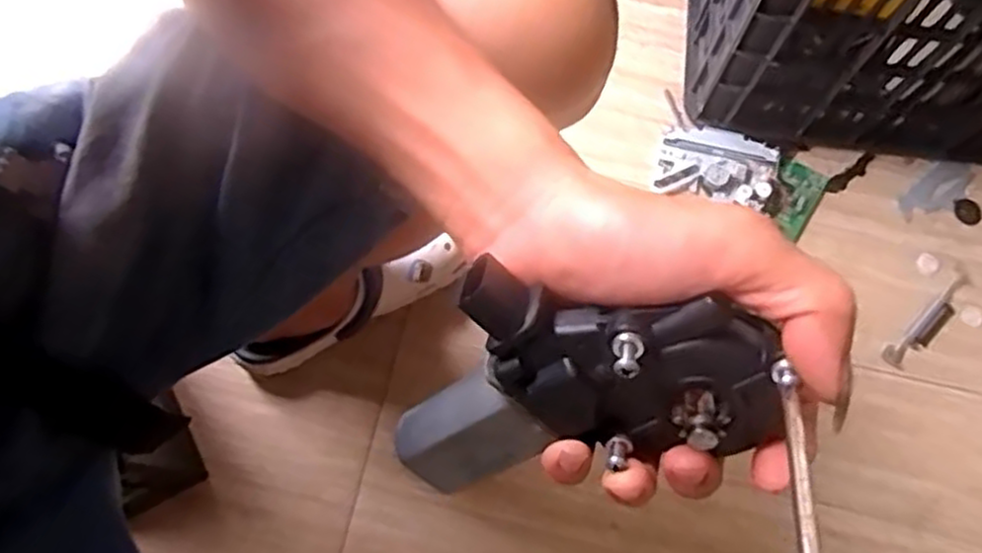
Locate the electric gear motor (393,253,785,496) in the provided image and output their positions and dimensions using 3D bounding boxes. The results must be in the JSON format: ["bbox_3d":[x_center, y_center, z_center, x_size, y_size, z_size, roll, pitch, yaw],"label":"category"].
[{"bbox_3d":[0.031,0.037,0.266,0.127,0.086,0.053,2,33,9],"label":"electric gear motor"}]

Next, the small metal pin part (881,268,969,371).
[{"bbox_3d":[0.441,0.044,0.736,0.125,0.009,0.026,-43,78,-13],"label":"small metal pin part"}]

